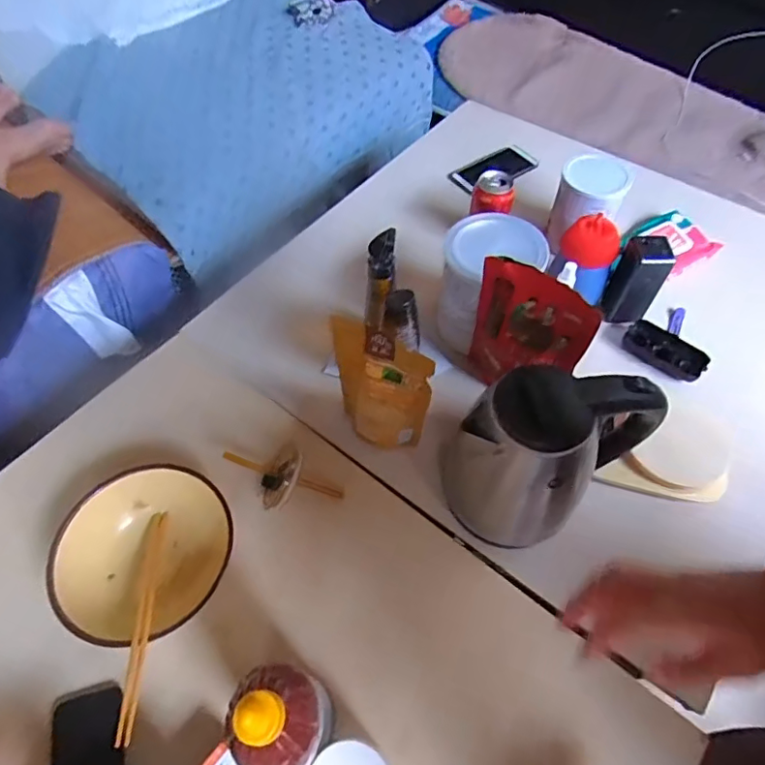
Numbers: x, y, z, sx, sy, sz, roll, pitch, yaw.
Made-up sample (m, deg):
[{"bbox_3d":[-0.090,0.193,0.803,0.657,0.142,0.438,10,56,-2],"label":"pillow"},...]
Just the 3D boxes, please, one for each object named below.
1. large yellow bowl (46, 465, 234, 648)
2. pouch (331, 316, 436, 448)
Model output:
[{"bbox_3d":[-0.252,0.185,0.576,0.152,0.080,0.176,5,58,4],"label":"large yellow bowl"},{"bbox_3d":[-0.007,0.015,0.636,0.119,0.190,0.049,35,65,20],"label":"pouch"}]

